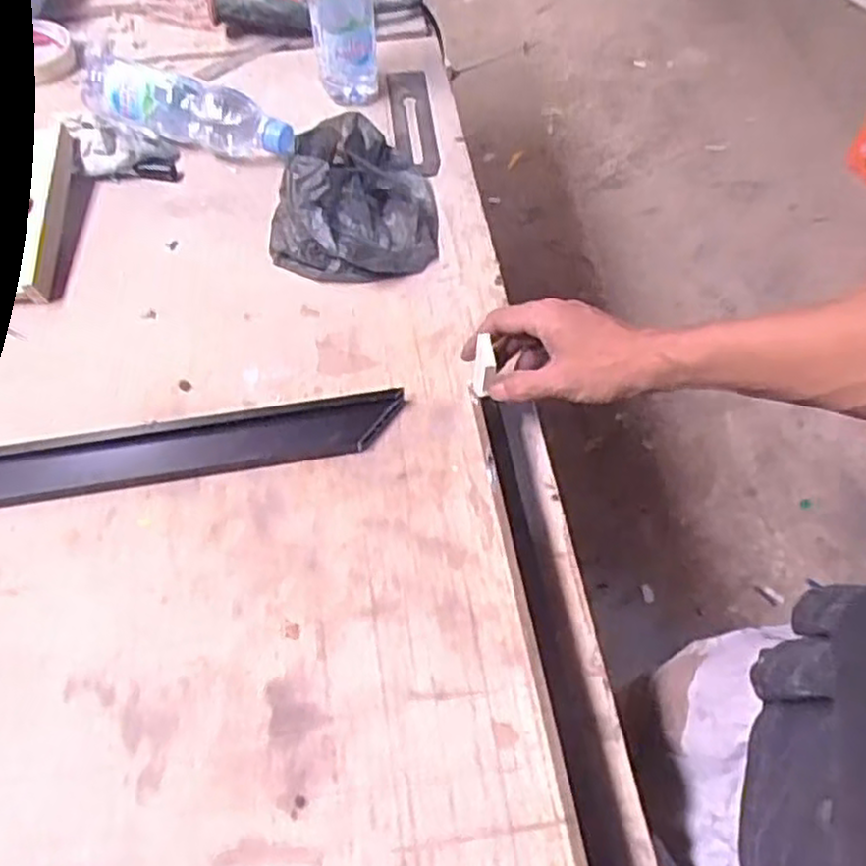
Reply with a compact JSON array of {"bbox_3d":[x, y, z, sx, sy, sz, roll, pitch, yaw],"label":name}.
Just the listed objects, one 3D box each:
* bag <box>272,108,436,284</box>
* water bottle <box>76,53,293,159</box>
[{"bbox_3d":[-0.076,-0.234,0.740,0.159,0.073,0.179,2,58,0],"label":"bag"},{"bbox_3d":[-0.267,-0.328,0.802,0.245,0.068,0.085,22,61,13],"label":"water bottle"}]

